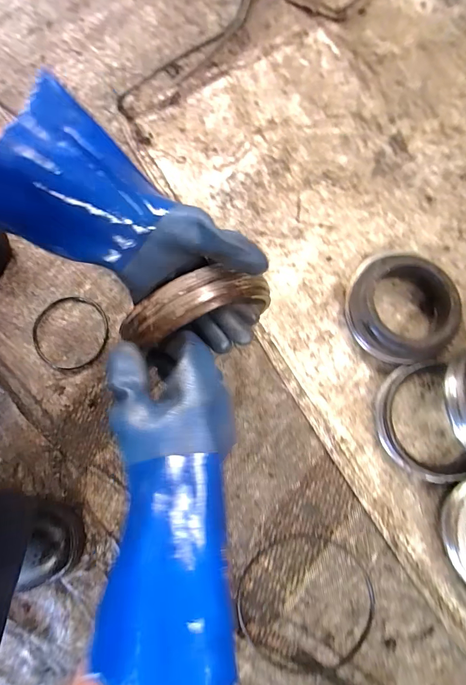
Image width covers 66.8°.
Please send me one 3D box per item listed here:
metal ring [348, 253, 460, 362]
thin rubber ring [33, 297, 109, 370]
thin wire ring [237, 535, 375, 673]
[{"bbox_3d":[0.238,-0.052,0.501,0.150,0.057,0.142,0,79,1],"label":"metal ring"},{"bbox_3d":[-0.241,-0.015,0.526,0.112,0.004,0.110,0,79,1],"label":"thin rubber ring"},{"bbox_3d":[0.095,0.334,0.455,0.172,0.004,0.160,0,79,1],"label":"thin wire ring"}]

